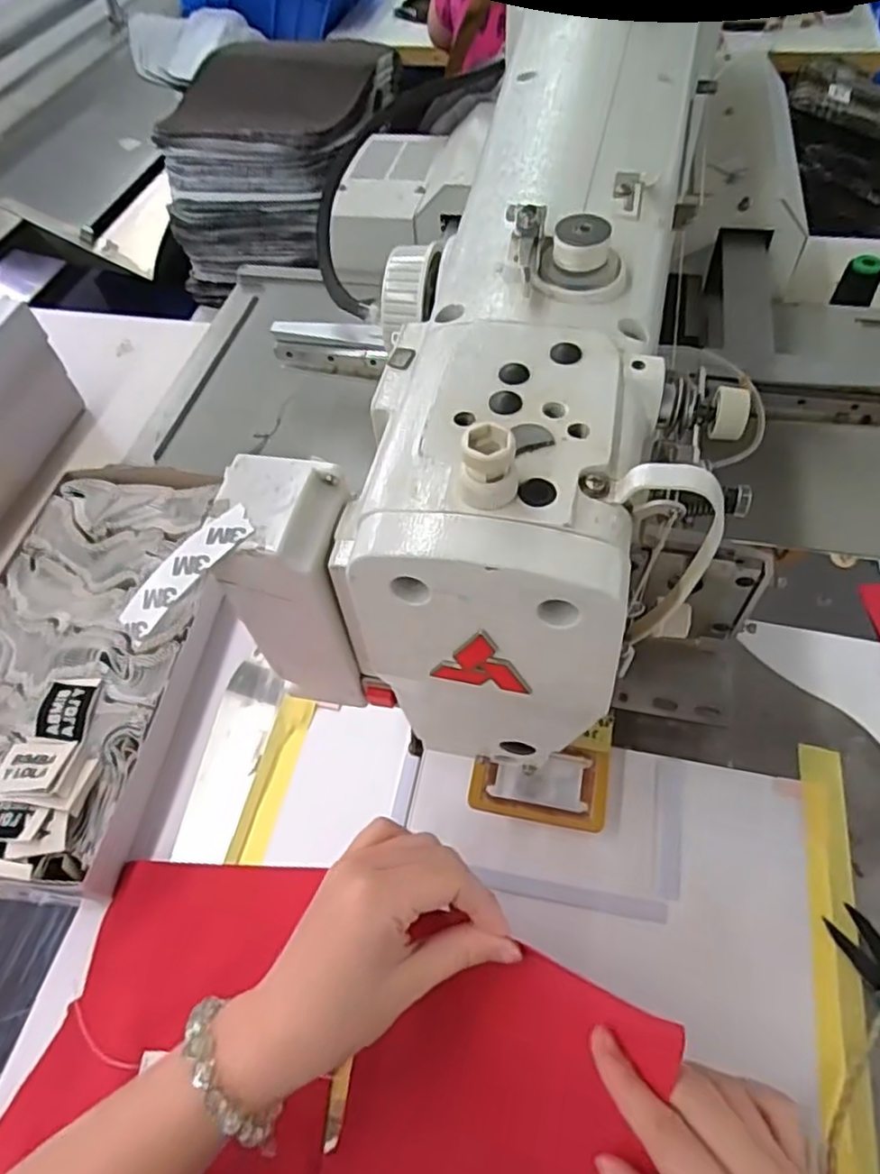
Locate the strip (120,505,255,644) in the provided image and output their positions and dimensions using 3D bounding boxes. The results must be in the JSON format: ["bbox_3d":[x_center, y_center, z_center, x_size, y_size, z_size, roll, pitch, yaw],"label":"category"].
[{"bbox_3d":[-0.090,-0.006,0.240,0.014,0.006,0.056,40,83,26],"label":"strip"}]

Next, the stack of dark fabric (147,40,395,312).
[{"bbox_3d":[-0.223,-0.576,0.941,0.250,0.199,0.294,15,58,13],"label":"stack of dark fabric"}]

